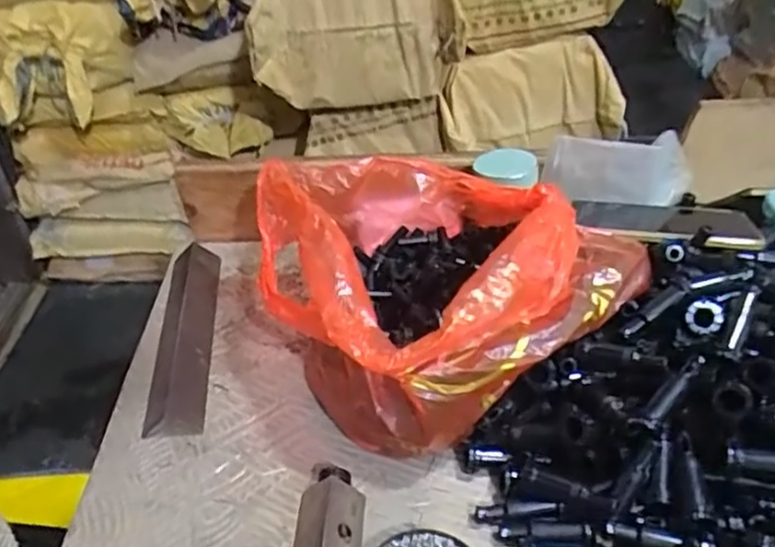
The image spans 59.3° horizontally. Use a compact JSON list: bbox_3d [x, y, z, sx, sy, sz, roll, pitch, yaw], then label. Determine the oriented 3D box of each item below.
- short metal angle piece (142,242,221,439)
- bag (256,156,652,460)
[{"bbox_3d":[-0.188,0.048,0.637,0.046,0.026,0.237,-6,38,-4],"label":"short metal angle piece"},{"bbox_3d":[0.036,0.003,0.603,0.269,0.156,0.294,-25,43,-27],"label":"bag"}]

